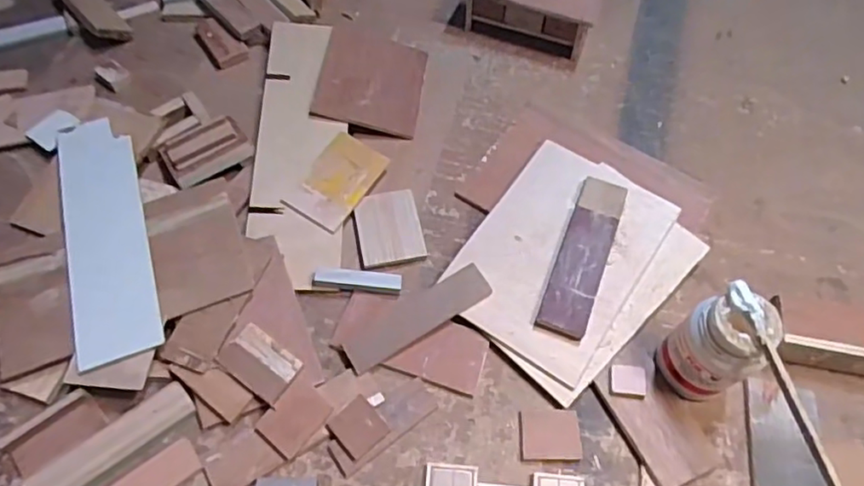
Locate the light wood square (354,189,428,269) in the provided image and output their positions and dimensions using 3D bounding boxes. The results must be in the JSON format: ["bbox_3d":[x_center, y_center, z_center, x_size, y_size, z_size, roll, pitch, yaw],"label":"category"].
[{"bbox_3d":[-0.052,-0.017,0.739,0.077,0.008,0.098,-10,62,-8],"label":"light wood square"}]

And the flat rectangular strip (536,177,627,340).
[{"bbox_3d":[0.175,0.012,0.695,0.053,0.020,0.199,21,62,9],"label":"flat rectangular strip"}]

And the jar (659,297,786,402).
[{"bbox_3d":[0.284,0.105,0.607,0.067,0.141,0.078,-29,66,-18],"label":"jar"}]

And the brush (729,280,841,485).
[{"bbox_3d":[0.306,0.117,0.522,0.020,0.010,0.189,-11,60,-8],"label":"brush"}]

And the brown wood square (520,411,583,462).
[{"bbox_3d":[0.122,0.198,0.621,0.060,0.007,0.049,2,61,-2],"label":"brown wood square"}]

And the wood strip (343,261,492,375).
[{"bbox_3d":[-0.016,0.082,0.672,0.173,0.011,0.044,-31,64,-13],"label":"wood strip"}]

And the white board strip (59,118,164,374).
[{"bbox_3d":[-0.370,-0.017,0.686,0.088,0.011,0.326,-17,62,-9],"label":"white board strip"}]

